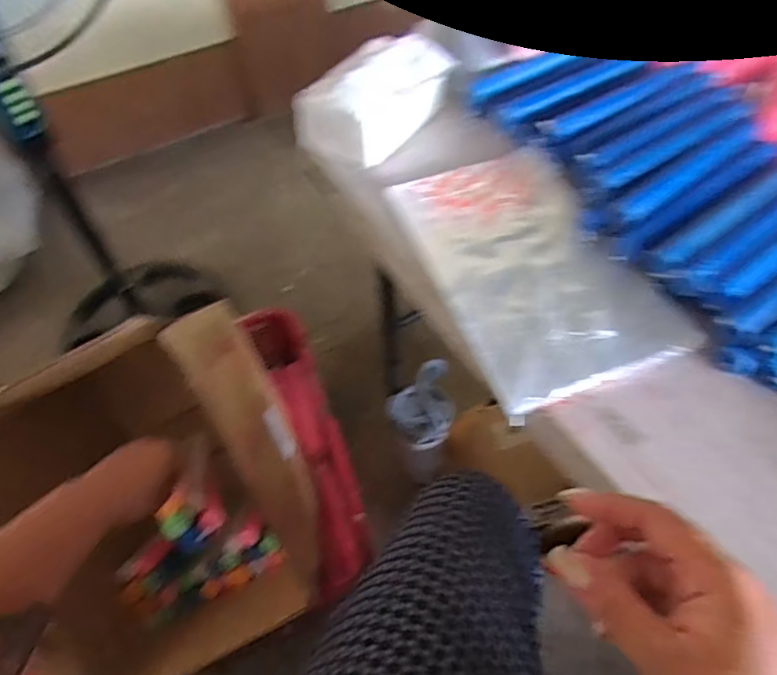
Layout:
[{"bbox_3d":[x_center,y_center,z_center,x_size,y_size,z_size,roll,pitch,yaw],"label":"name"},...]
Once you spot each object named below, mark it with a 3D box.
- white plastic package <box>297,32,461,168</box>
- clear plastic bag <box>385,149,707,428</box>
[{"bbox_3d":[-0.013,-0.251,0.543,0.094,0.069,0.151,37,65,24],"label":"white plastic package"},{"bbox_3d":[0.114,-0.069,0.448,0.152,0.011,0.255,-18,57,-10],"label":"clear plastic bag"}]

